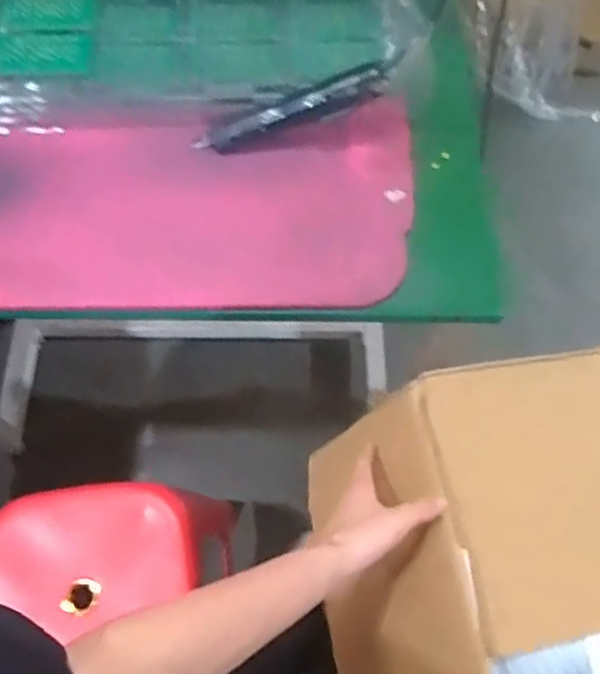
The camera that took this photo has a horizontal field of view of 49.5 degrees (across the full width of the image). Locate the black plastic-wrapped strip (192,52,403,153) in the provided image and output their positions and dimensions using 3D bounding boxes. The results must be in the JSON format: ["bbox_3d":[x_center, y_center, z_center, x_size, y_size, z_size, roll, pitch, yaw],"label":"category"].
[{"bbox_3d":[-0.005,-0.246,0.713,0.230,0.022,0.039,-15,66,18],"label":"black plastic-wrapped strip"}]

